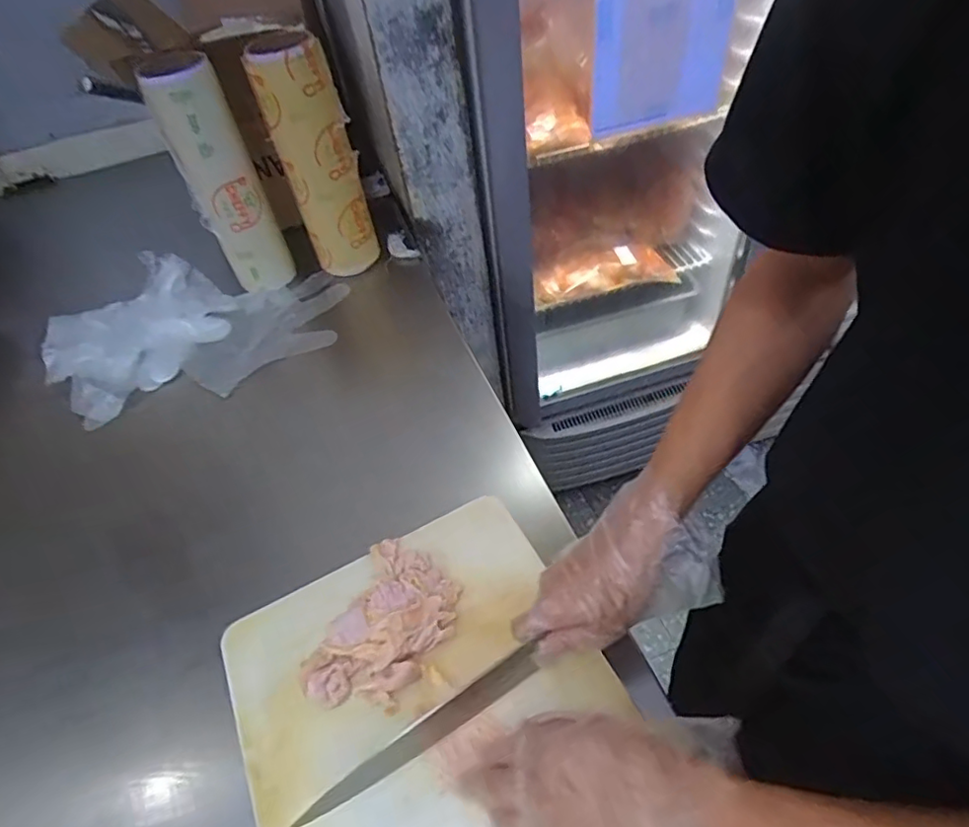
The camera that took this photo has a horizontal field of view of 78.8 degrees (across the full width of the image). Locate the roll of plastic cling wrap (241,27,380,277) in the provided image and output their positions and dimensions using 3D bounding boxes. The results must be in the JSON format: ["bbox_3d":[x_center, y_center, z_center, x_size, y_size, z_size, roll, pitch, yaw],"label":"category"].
[{"bbox_3d":[-0.232,-0.344,0.835,0.106,0.330,0.100,-4,49,5],"label":"roll of plastic cling wrap"}]

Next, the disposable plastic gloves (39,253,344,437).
[{"bbox_3d":[-0.416,-0.125,0.862,0.422,0.070,0.262,-16,49,-6],"label":"disposable plastic gloves"}]

